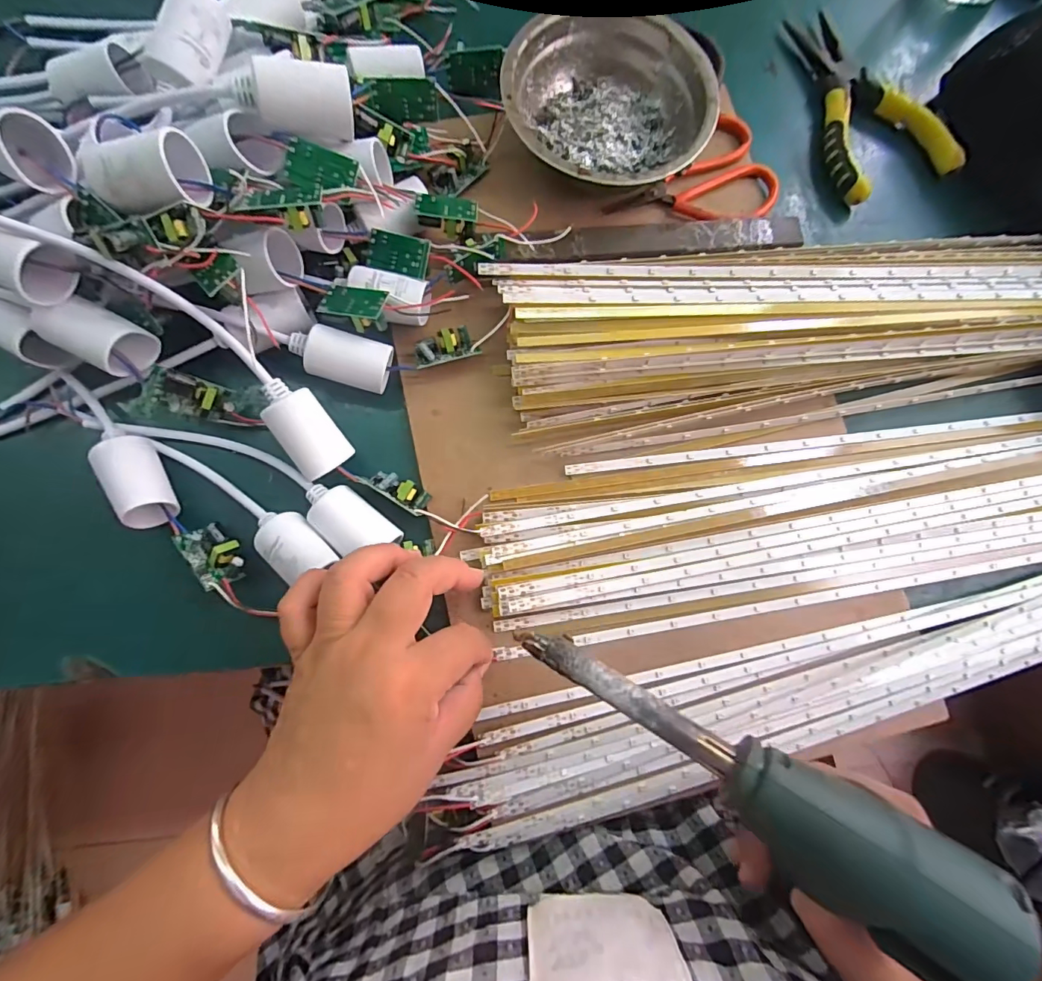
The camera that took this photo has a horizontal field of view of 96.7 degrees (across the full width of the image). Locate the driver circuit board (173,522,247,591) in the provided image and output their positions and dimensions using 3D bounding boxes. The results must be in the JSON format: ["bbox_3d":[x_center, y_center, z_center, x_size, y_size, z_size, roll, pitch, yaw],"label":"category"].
[{"bbox_3d":[-0.162,0.033,0.245,0.022,0.014,0.034,-38,85,-8],"label":"driver circuit board"}]

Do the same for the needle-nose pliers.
[{"bbox_3d":[0.235,-0.276,0.326,0.079,0.021,0.146,-22,83,-7],"label":"needle-nose pliers"}]

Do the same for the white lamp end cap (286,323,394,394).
[{"bbox_3d":[-0.099,-0.076,0.261,0.052,0.024,0.028,13,101,-10],"label":"white lamp end cap"}]

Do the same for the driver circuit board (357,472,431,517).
[{"bbox_3d":[-0.067,0.000,0.251,0.039,0.014,0.015,28,83,-23],"label":"driver circuit board"}]

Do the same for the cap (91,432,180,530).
[{"bbox_3d":[-0.203,-0.006,0.246,0.020,0.029,0.052,-26,83,-7],"label":"cap"}]

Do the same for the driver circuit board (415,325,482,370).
[{"bbox_3d":[-0.044,-0.084,0.272,0.036,0.017,0.019,-17,82,-6],"label":"driver circuit board"}]

